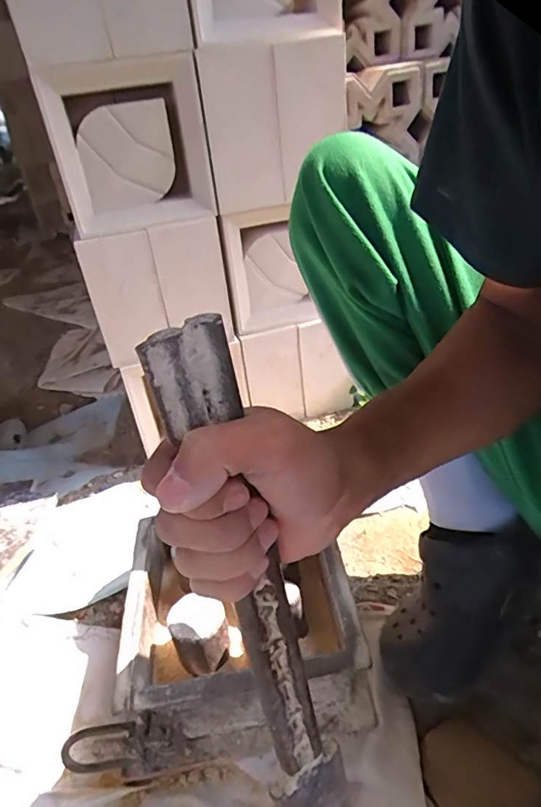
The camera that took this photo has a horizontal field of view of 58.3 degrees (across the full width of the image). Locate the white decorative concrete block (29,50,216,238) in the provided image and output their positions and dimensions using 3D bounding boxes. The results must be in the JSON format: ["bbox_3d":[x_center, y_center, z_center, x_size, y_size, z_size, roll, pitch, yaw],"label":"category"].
[{"bbox_3d":[-0.200,-0.359,0.687,0.202,0.196,0.094,-22,33,-19],"label":"white decorative concrete block"}]

